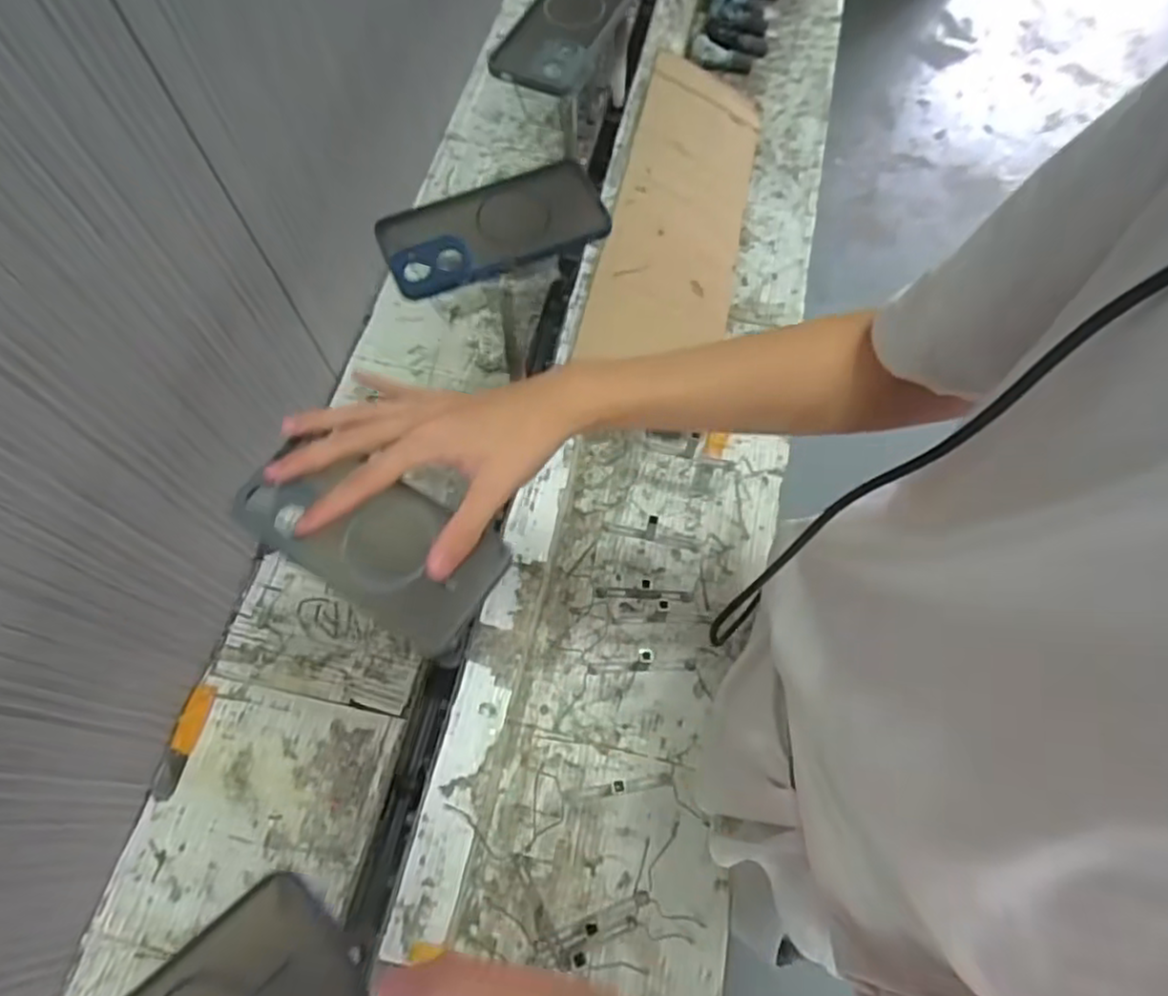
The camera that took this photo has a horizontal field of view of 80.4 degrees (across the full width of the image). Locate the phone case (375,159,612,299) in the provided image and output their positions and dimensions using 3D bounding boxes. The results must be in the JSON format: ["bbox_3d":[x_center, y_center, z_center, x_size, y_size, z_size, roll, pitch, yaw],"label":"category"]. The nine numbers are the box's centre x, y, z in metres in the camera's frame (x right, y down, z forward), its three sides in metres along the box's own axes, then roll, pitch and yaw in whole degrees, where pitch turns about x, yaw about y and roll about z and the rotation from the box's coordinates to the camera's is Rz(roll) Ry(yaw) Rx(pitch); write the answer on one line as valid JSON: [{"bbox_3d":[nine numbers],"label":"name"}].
[{"bbox_3d":[-0.064,-0.199,0.506,0.163,0.015,0.081,-25,68,-11],"label":"phone case"}]

